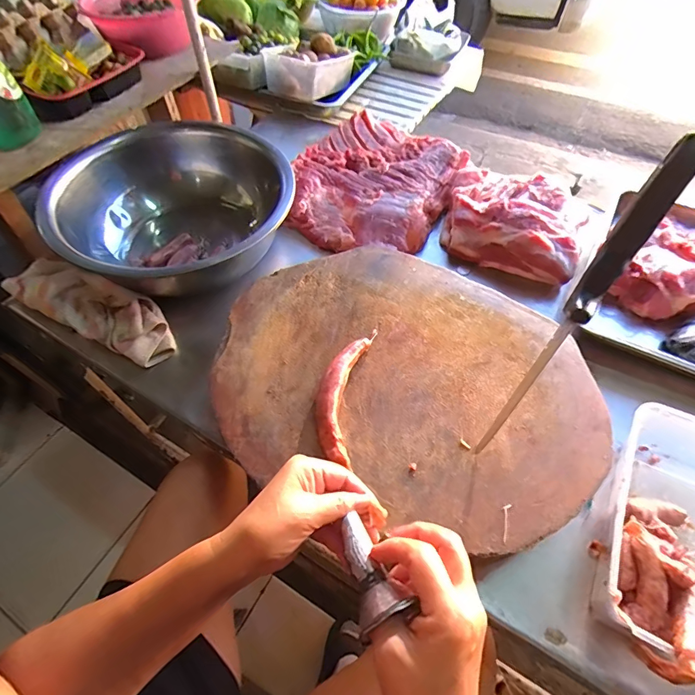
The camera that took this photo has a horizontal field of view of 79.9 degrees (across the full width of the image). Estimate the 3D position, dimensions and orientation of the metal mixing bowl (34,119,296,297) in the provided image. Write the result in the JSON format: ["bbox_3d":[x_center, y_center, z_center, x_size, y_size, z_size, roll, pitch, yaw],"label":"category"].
[{"bbox_3d":[-0.290,-0.215,0.704,0.365,0.170,0.309,31,63,18],"label":"metal mixing bowl"}]

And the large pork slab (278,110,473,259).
[{"bbox_3d":[0.046,-0.323,0.808,0.302,0.058,0.349,23,60,14],"label":"large pork slab"}]

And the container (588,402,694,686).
[{"bbox_3d":[0.360,0.204,0.443,0.148,0.081,0.267,25,61,15],"label":"container"}]

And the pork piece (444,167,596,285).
[{"bbox_3d":[0.296,-0.239,0.742,0.236,0.074,0.225,17,59,11],"label":"pork piece"}]

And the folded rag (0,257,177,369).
[{"bbox_3d":[-0.394,-0.061,0.639,0.286,0.063,0.085,23,60,14],"label":"folded rag"}]

